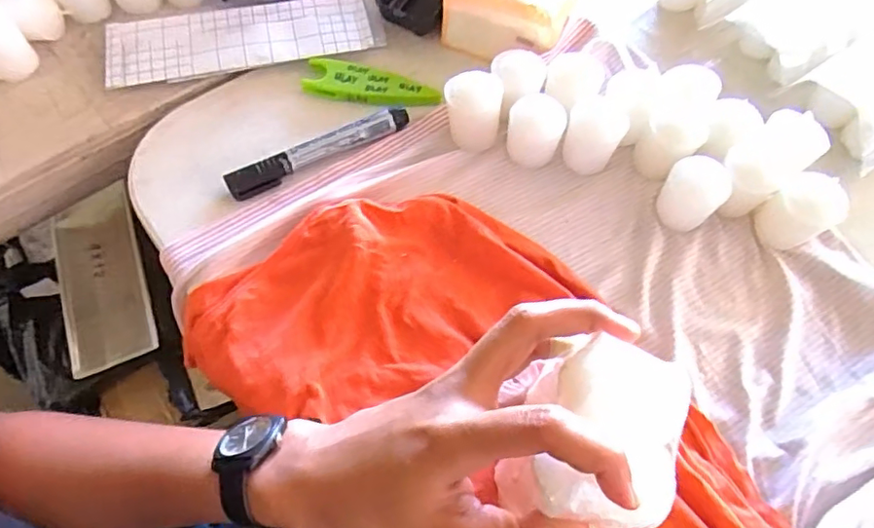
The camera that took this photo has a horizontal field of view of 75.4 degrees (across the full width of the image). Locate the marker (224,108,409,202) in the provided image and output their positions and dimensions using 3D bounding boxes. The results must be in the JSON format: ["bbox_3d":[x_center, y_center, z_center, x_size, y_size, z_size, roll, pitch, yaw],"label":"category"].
[{"bbox_3d":[-0.081,-0.080,0.396,0.134,0.013,0.019,-25,65,-15],"label":"marker"}]

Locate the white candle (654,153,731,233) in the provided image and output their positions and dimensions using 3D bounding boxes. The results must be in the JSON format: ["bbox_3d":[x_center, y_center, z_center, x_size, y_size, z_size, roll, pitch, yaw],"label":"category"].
[{"bbox_3d":[0.168,-0.044,0.376,0.036,0.041,0.033,1,61,-2],"label":"white candle"}]

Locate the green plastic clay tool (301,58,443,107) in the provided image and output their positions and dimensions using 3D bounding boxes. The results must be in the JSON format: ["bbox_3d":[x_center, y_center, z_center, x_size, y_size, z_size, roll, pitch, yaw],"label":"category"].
[{"bbox_3d":[-0.050,-0.134,0.430,0.102,0.009,0.031,15,77,2],"label":"green plastic clay tool"}]

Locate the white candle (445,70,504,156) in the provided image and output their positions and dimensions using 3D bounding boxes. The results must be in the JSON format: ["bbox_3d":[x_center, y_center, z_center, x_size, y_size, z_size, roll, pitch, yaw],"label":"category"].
[{"bbox_3d":[0.025,-0.107,0.402,0.038,0.046,0.033,5,61,0],"label":"white candle"}]

